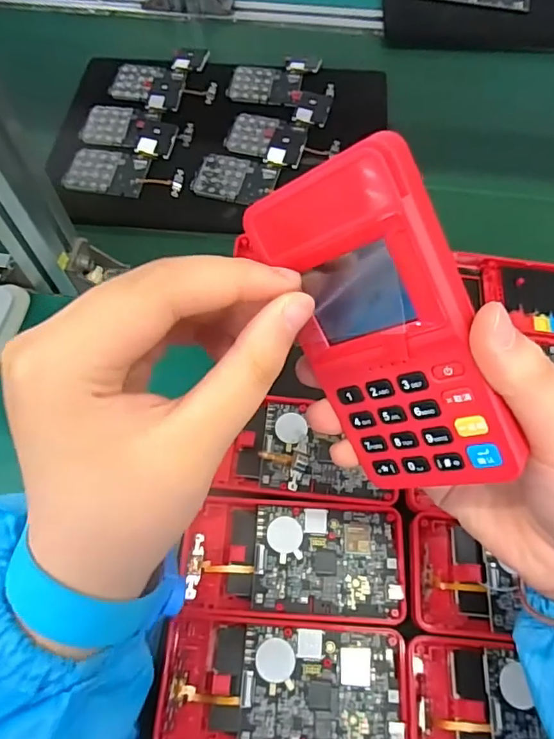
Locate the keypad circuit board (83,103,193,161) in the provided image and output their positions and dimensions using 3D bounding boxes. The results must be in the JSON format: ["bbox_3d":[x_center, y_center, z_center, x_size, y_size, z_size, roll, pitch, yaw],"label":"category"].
[{"bbox_3d":[-0.150,-0.253,0.546,0.117,0.006,0.064,15,65,10],"label":"keypad circuit board"}]

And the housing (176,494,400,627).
[{"bbox_3d":[0.010,0.105,0.287,0.118,0.011,0.062,1,63,4],"label":"housing"}]

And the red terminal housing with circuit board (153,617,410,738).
[{"bbox_3d":[0.004,0.160,0.257,0.120,0.012,0.061,1,63,4],"label":"red terminal housing with circuit board"}]

